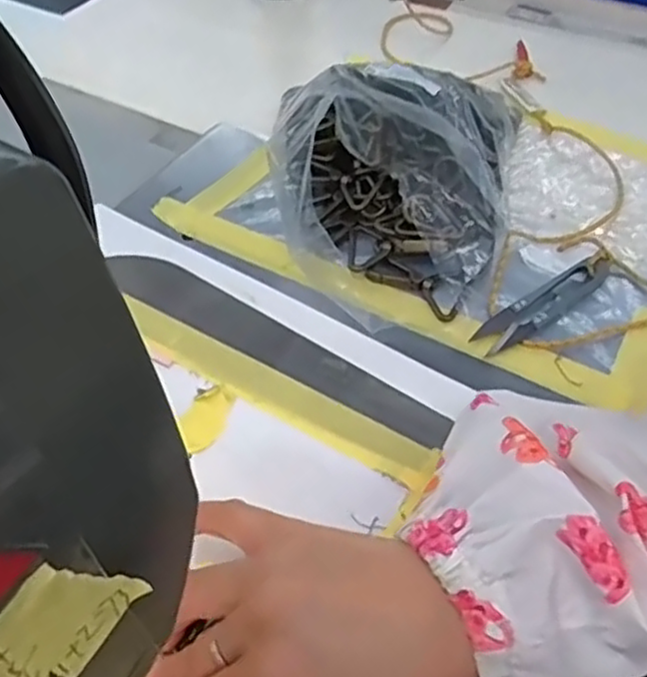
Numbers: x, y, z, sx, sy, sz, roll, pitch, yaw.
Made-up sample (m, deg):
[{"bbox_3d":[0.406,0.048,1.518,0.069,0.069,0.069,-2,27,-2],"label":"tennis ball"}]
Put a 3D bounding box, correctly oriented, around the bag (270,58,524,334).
[{"bbox_3d":[0.043,-0.114,0.440,0.149,0.087,0.198,9,51,9],"label":"bag"}]

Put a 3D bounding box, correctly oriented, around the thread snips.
[{"bbox_3d":[0.130,-0.022,0.409,0.103,0.009,0.023,-32,57,-23],"label":"thread snips"}]

